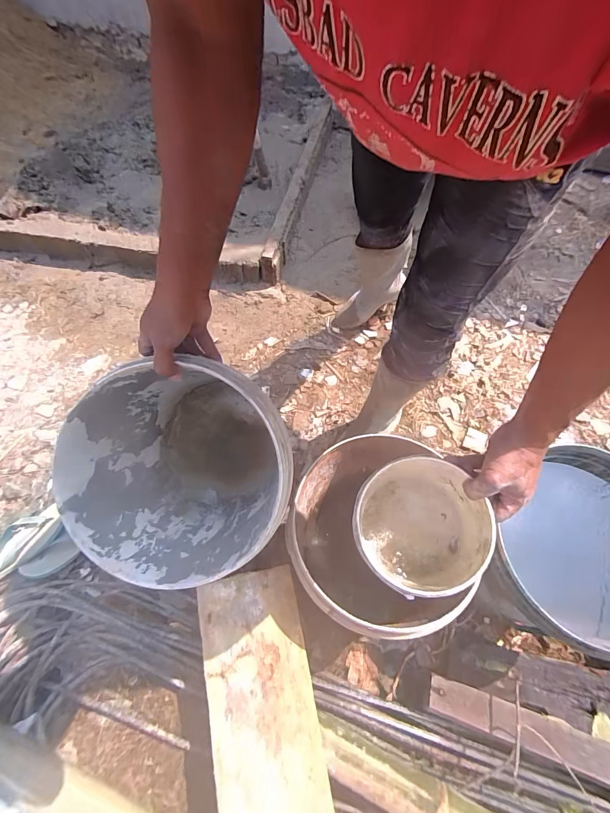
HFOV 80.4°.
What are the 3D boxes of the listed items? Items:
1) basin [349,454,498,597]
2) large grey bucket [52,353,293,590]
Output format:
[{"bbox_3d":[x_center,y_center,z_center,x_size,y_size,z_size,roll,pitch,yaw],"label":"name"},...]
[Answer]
[{"bbox_3d":[0.173,0.181,0.548,0.206,0.172,0.180,-32,63,-17],"label":"basin"},{"bbox_3d":[-0.190,0.095,0.667,0.340,0.422,0.322,-23,87,2],"label":"large grey bucket"}]

